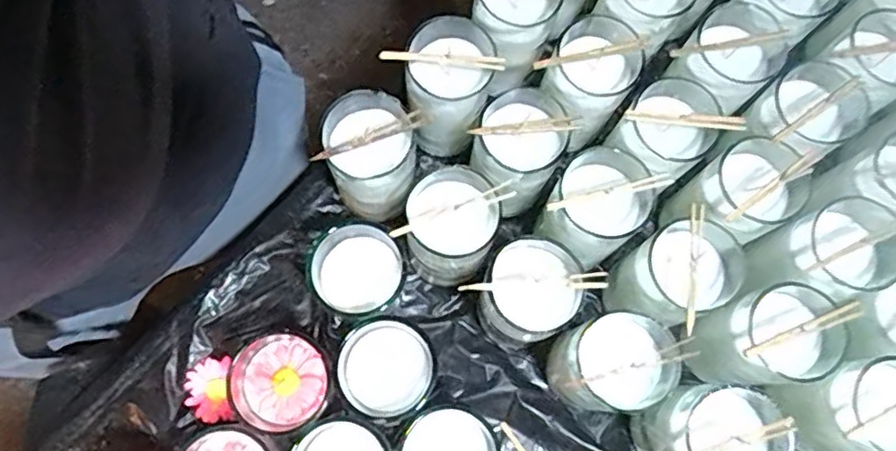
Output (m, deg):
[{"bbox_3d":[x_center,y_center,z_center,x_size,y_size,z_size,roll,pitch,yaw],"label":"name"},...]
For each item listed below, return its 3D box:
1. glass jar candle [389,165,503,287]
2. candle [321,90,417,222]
[{"bbox_3d":[0.002,0.004,0.501,0.064,0.120,0.066,33,78,6],"label":"glass jar candle"},{"bbox_3d":[-0.058,-0.051,0.497,0.066,0.109,0.066,0,76,-1],"label":"candle"}]

